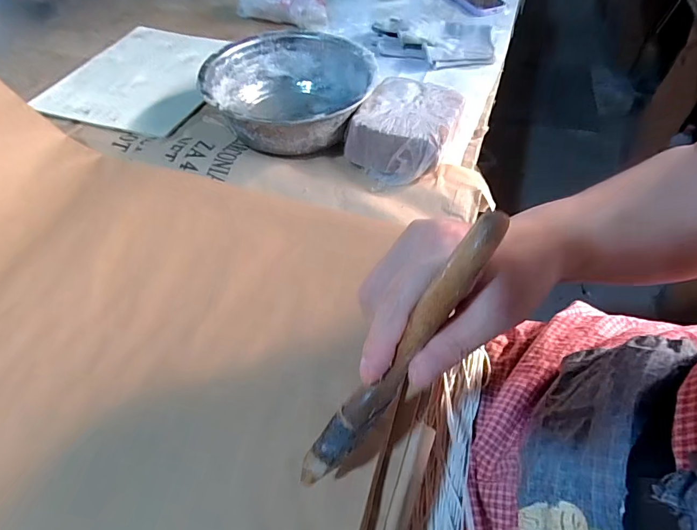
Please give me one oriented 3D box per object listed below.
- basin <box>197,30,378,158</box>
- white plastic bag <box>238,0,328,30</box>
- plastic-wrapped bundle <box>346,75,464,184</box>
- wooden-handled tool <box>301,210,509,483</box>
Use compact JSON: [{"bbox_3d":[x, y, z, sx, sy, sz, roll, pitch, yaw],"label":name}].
[{"bbox_3d":[-0.075,-0.225,0.539,0.206,0.071,0.209,0,54,0],"label":"basin"},{"bbox_3d":[-0.122,-0.487,0.756,0.184,0.056,0.062,18,56,13],"label":"white plastic bag"},{"bbox_3d":[0.073,-0.173,0.509,0.114,0.057,0.146,18,56,12],"label":"plastic-wrapped bundle"},{"bbox_3d":[0.022,0.047,0.193,0.016,0.164,0.014,42,22,28],"label":"wooden-handled tool"}]

